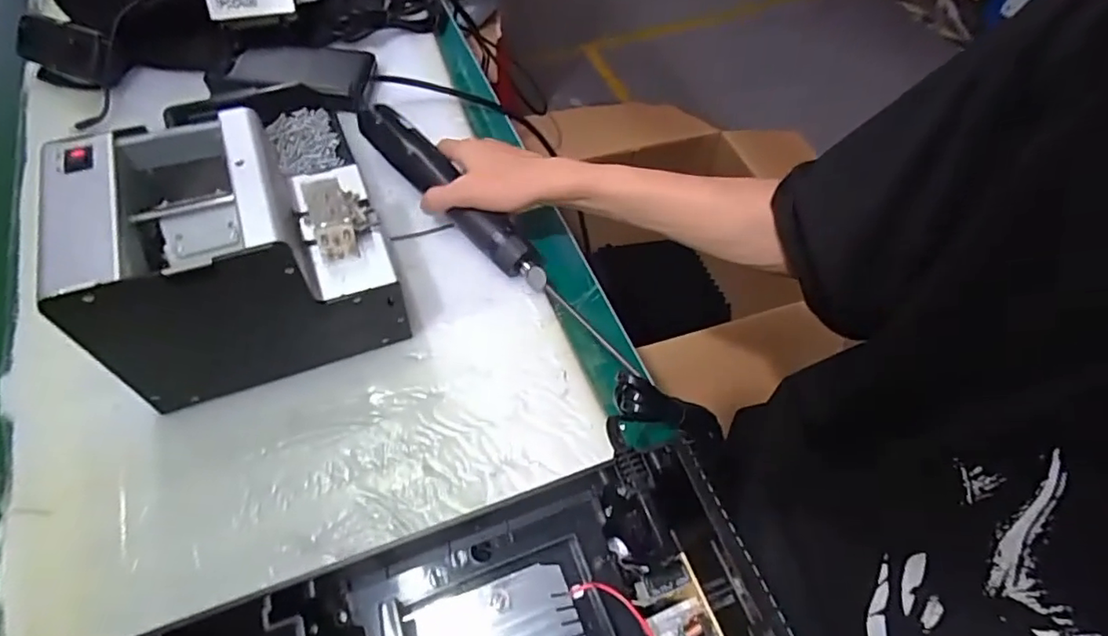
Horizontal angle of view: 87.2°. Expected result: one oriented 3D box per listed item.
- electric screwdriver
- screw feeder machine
[{"bbox_3d":[-0.055,-0.071,0.491,0.035,0.037,0.323,-39,77,-23],"label":"electric screwdriver"},{"bbox_3d":[-0.213,-0.045,0.405,0.174,0.143,0.129,-19,61,-14],"label":"screw feeder machine"}]

